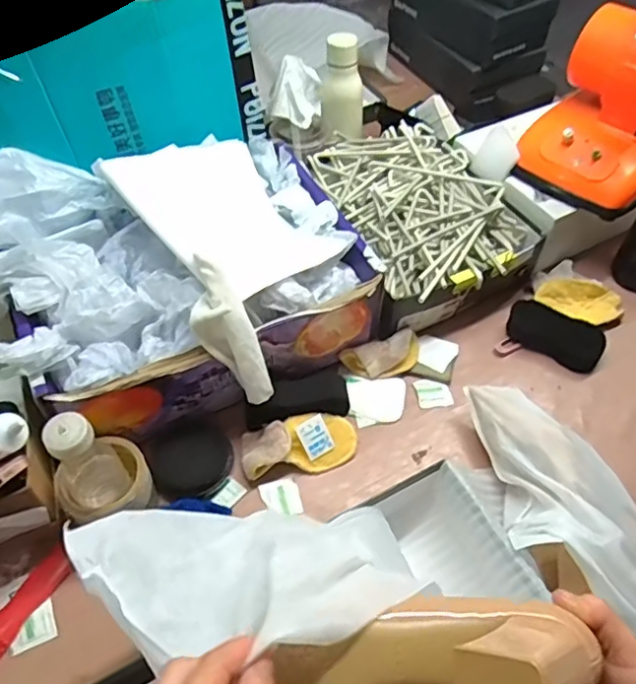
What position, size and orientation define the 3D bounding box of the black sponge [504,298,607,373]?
[{"bbox_3d":[0.326,-0.010,0.819,0.127,0.016,0.065,29,90,20],"label":"black sponge"}]

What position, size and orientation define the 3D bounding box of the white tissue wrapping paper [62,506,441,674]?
[{"bbox_3d":[-0.059,0.168,0.396,0.250,0.093,0.122,10,47,44],"label":"white tissue wrapping paper"}]

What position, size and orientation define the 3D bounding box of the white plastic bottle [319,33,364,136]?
[{"bbox_3d":[0.038,-0.393,0.921,0.055,0.139,0.063,-25,57,-19],"label":"white plastic bottle"}]

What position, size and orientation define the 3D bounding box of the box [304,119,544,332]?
[{"bbox_3d":[0.150,-0.183,0.886,0.243,0.119,0.343,-18,55,-14],"label":"box"}]

